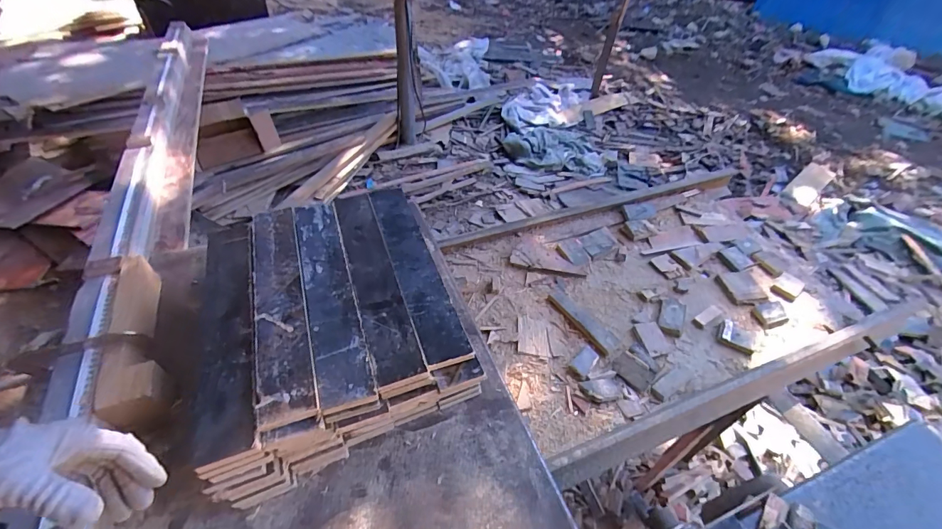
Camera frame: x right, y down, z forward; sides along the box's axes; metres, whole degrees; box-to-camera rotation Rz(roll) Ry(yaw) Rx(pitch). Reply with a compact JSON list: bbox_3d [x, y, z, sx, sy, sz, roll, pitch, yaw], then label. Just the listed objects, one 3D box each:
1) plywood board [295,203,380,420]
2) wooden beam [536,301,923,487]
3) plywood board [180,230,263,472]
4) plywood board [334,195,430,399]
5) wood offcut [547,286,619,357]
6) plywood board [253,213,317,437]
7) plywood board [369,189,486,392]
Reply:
[{"bbox_3d":[-0.200,0.038,0.592,0.068,0.017,0.365,-12,46,-18],"label":"plywood board"},{"bbox_3d":[0.467,0.202,0.704,0.755,0.070,0.045,-12,46,-18],"label":"wooden beam"},{"bbox_3d":[-0.323,0.082,0.546,0.074,0.023,0.358,-14,50,-15],"label":"plywood board"},{"bbox_3d":[-0.145,0.016,0.618,0.061,0.016,0.366,-12,46,-18],"label":"plywood board"},{"bbox_3d":[0.210,0.104,0.798,0.049,0.017,0.160,-26,54,-24],"label":"wood offcut"},{"bbox_3d":[-0.261,0.045,0.569,0.061,0.011,0.356,-14,50,-15],"label":"plywood board"},{"bbox_3d":[-0.087,0.008,0.644,0.066,0.023,0.393,-13,47,-19],"label":"plywood board"}]

